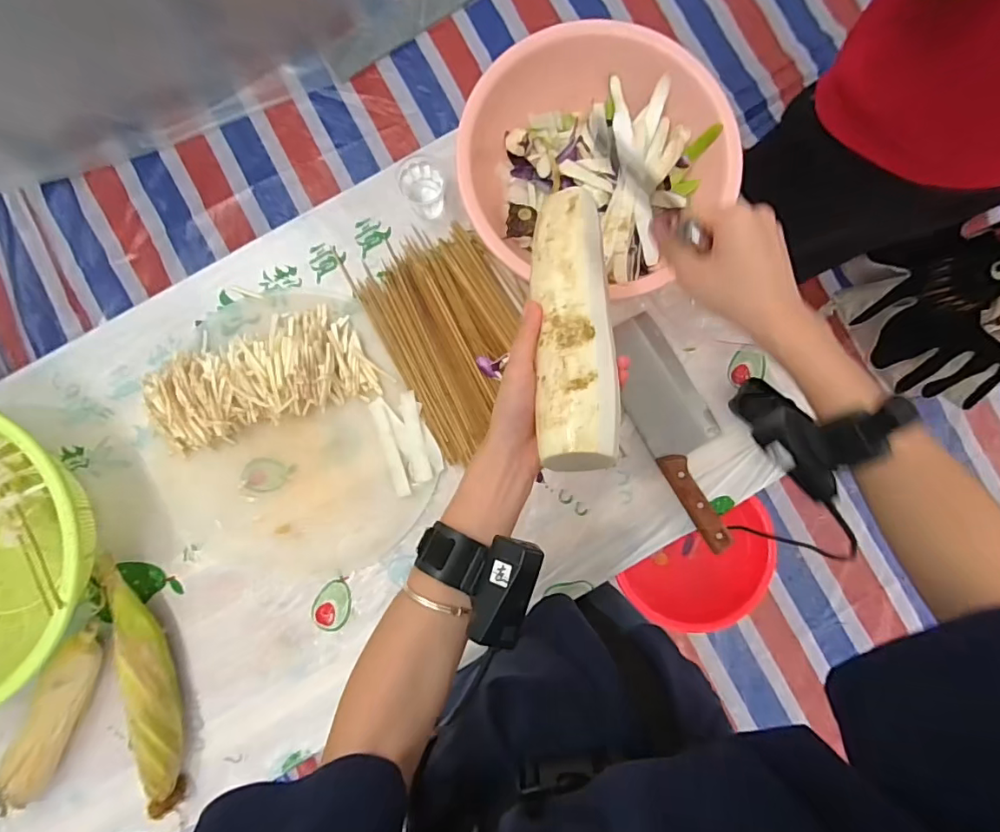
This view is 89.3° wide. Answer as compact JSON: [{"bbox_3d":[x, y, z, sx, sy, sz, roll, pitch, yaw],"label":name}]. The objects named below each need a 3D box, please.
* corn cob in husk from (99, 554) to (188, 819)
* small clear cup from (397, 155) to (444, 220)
[{"bbox_3d":[-0.387,0.289,0.560,0.048,0.059,0.271,-18,88,-2],"label":"corn cob in husk"},{"bbox_3d":[-0.093,-0.273,0.604,0.047,0.046,0.055,6,87,-1],"label":"small clear cup"}]

